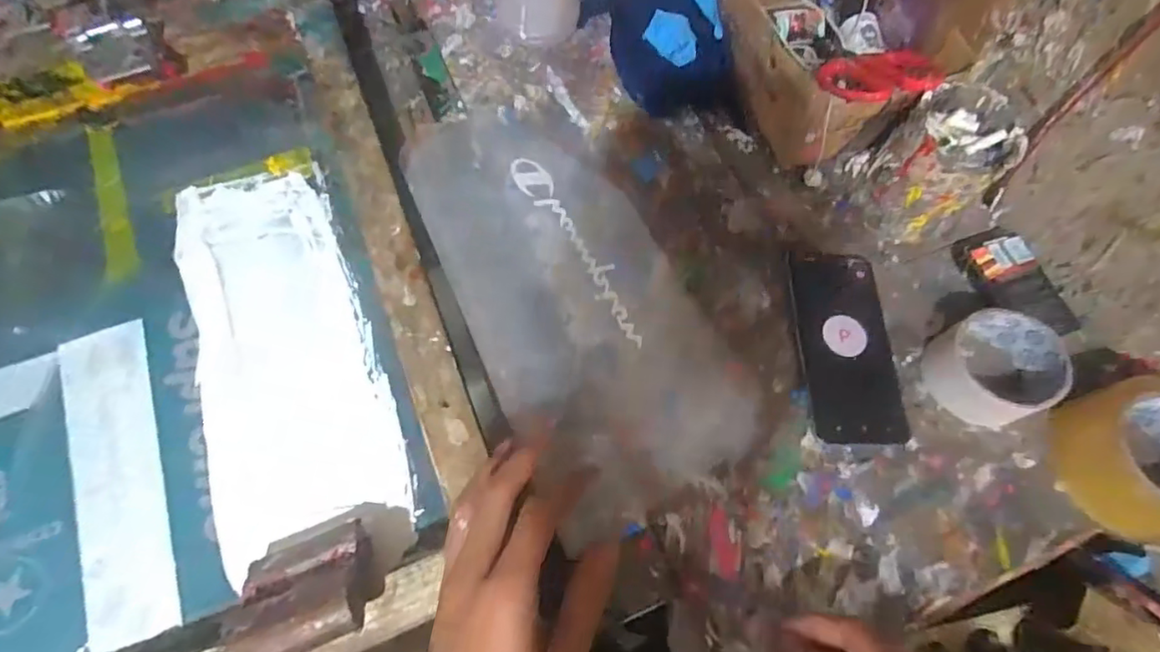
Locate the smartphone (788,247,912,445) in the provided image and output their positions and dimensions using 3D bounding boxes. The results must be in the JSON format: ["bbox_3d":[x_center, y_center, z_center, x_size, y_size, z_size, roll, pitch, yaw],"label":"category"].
[{"bbox_3d":[0.215,0.015,0.477,0.074,0.014,0.156,0,68,-2],"label":"smartphone"}]

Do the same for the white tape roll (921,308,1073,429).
[{"bbox_3d":[0.314,0.031,0.451,0.085,0.042,0.080,-30,72,-13],"label":"white tape roll"}]

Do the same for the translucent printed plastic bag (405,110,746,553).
[{"bbox_3d":[-0.011,-0.033,0.476,0.170,0.035,0.358,-27,74,-12],"label":"translucent printed plastic bag"}]

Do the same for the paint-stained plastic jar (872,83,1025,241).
[{"bbox_3d":[0.300,-0.133,0.496,0.087,0.089,0.103,36,72,12],"label":"paint-stained plastic jar"}]

